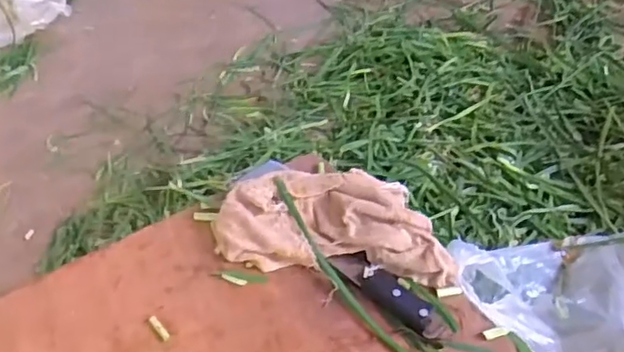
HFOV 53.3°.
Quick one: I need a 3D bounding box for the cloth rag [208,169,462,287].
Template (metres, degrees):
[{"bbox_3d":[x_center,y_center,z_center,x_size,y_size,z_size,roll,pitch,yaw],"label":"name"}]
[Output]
[{"bbox_3d":[0.025,0.038,0.634,0.239,0.047,0.124,3,44,6],"label":"cloth rag"}]

